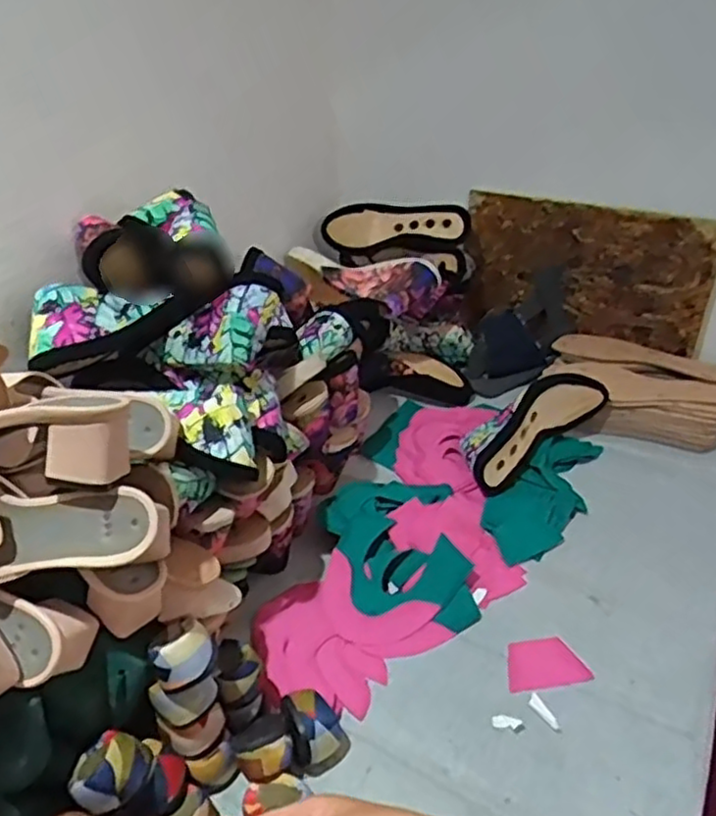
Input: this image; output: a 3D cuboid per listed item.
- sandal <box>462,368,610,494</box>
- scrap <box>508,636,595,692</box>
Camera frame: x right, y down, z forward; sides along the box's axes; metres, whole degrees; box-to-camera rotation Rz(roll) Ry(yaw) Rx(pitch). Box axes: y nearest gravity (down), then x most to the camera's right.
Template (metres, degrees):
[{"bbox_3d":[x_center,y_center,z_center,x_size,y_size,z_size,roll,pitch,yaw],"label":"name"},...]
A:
[{"bbox_3d":[0.226,0.021,0.927,0.223,0.077,0.085,-27,42,-30],"label":"sandal"},{"bbox_3d":[0.188,0.255,0.695,0.077,0.004,0.057,-10,33,1],"label":"scrap"}]

